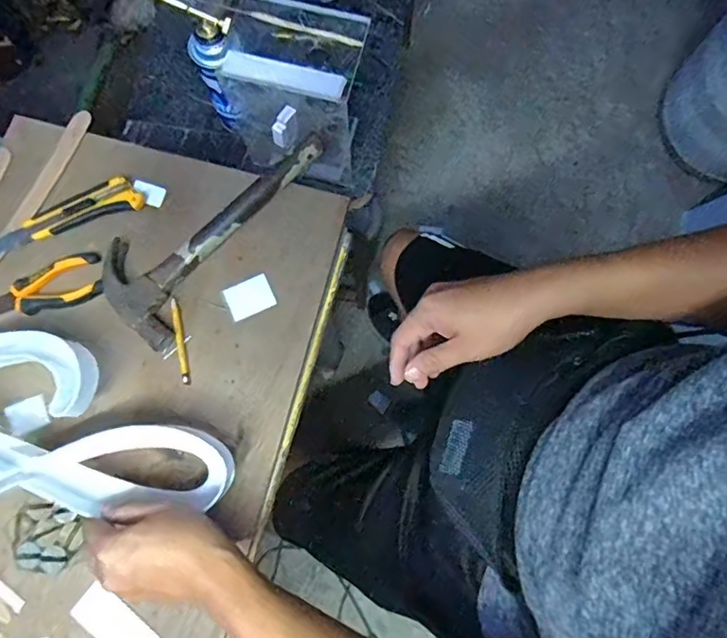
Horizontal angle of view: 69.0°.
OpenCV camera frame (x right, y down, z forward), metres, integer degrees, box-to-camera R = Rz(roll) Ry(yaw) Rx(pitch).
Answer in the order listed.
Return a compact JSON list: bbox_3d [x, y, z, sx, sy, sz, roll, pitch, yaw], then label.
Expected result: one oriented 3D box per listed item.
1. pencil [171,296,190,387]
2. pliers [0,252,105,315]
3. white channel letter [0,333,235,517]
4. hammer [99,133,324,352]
[{"bbox_3d":[-0.201,0.025,0.579,0.010,0.006,0.095,-11,80,-3],"label":"pencil"},{"bbox_3d":[-0.362,-0.028,0.581,0.149,0.013,0.055,-21,81,-4],"label":"pliers"},{"bbox_3d":[-0.287,0.106,0.496,0.326,0.037,0.159,17,80,-5],"label":"white channel letter"},{"bbox_3d":[-0.176,-0.114,0.589,0.112,0.025,0.286,36,81,6],"label":"hammer"}]

